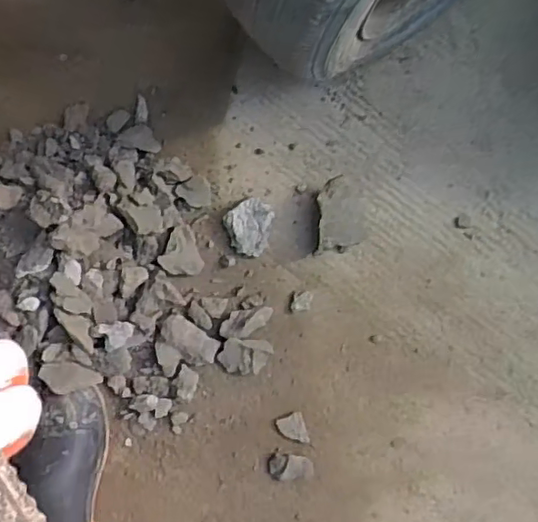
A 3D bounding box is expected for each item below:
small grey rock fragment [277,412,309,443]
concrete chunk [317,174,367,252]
[{"bbox_3d":[0.036,0.239,0.871,0.038,0.010,0.046,-27,87,-1],"label":"small grey rock fragment"},{"bbox_3d":[0.102,-0.065,0.857,0.067,0.041,0.099,-1,87,1],"label":"concrete chunk"}]

